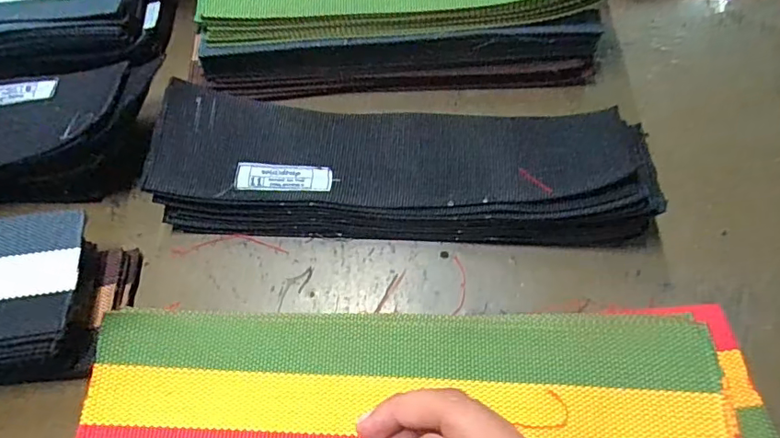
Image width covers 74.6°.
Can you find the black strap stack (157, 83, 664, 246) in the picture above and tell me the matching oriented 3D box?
[{"bbox_3d":[0.004,-0.034,0.328,0.305,0.046,0.098,2,61,5],"label":"black strap stack"}]

